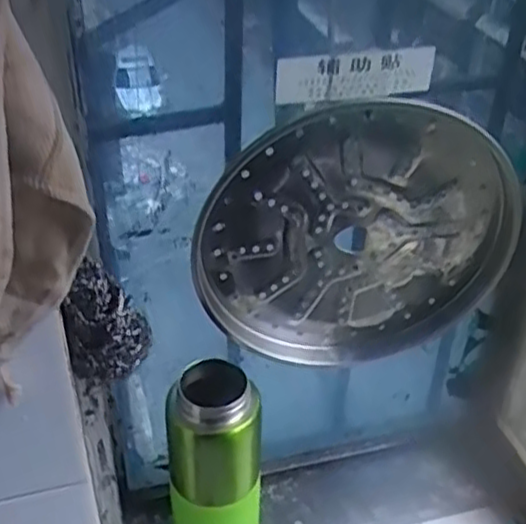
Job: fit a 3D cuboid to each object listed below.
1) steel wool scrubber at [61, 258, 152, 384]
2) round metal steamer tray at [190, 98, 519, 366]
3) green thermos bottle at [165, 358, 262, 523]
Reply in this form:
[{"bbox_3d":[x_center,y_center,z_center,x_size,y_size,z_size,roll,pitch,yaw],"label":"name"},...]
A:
[{"bbox_3d":[-0.082,0.031,0.383,0.041,0.063,0.030,-7,38,-10],"label":"steel wool scrubber"},{"bbox_3d":[0.068,-0.013,0.547,0.229,0.219,0.022,-4,38,-6],"label":"round metal steamer tray"},{"bbox_3d":[-0.038,0.173,0.597,0.075,0.194,0.064,-3,38,-5],"label":"green thermos bottle"}]

